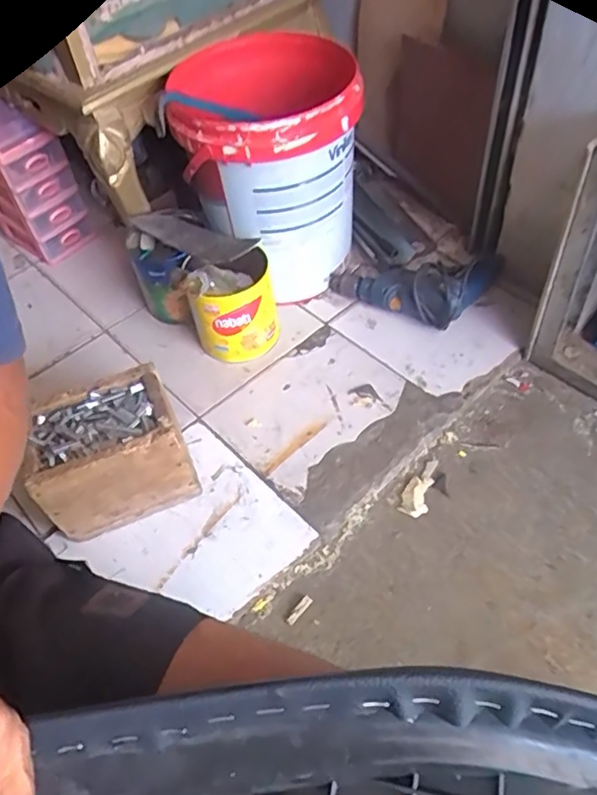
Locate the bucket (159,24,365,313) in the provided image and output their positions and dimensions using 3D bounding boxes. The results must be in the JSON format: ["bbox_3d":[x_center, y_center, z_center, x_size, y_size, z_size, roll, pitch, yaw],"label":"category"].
[{"bbox_3d":[-0.054,-0.411,1.063,0.278,0.346,0.350,-9,52,0],"label":"bucket"}]

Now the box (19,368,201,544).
[{"bbox_3d":[-0.260,0.078,0.856,0.185,0.165,0.134,-20,53,-8],"label":"box"}]

